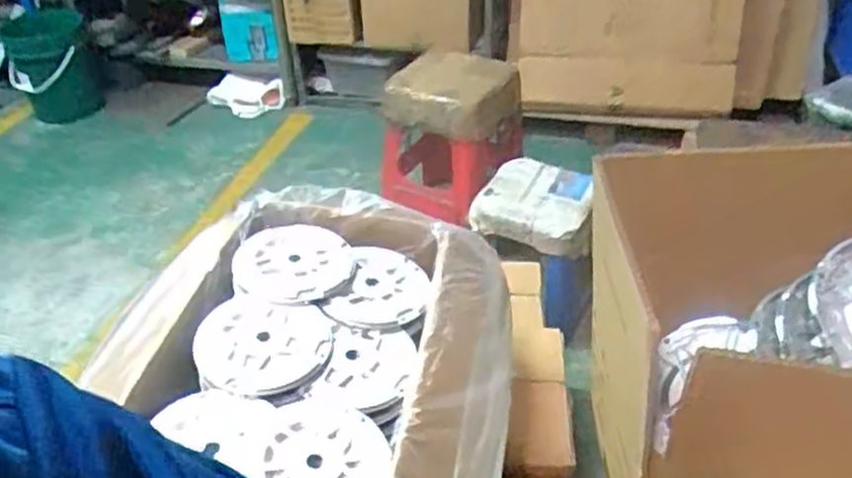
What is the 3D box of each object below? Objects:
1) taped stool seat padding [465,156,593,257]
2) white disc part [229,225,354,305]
[{"bbox_3d":[0.245,-0.081,1.780,0.259,0.123,0.253,5,36,9],"label":"taped stool seat padding"},{"bbox_3d":[-0.156,0.029,0.863,0.139,0.013,0.123,-18,50,-21],"label":"white disc part"}]

